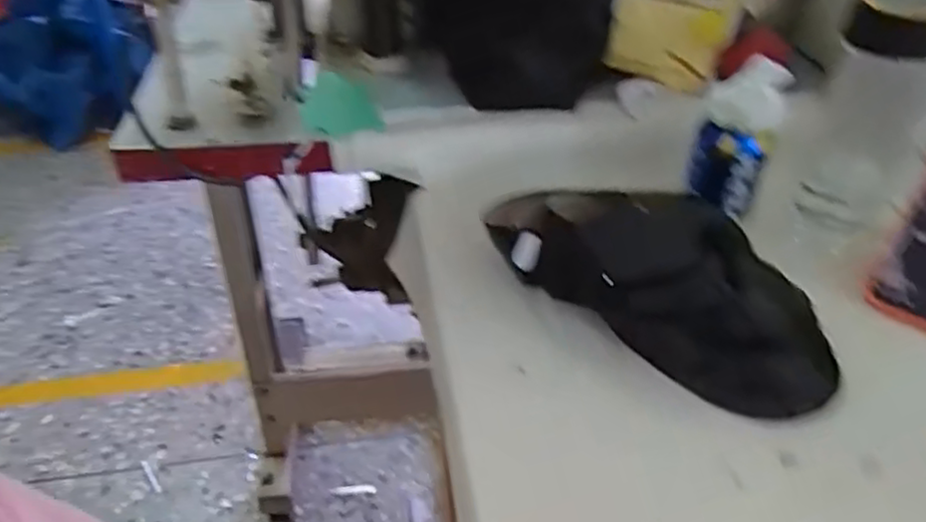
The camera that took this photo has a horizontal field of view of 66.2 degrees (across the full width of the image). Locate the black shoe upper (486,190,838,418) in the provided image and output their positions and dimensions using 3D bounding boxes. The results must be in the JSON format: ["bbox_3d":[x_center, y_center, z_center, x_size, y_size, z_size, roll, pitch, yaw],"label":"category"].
[{"bbox_3d":[0.149,0.012,0.548,0.282,0.082,0.119,22,44,25],"label":"black shoe upper"}]

